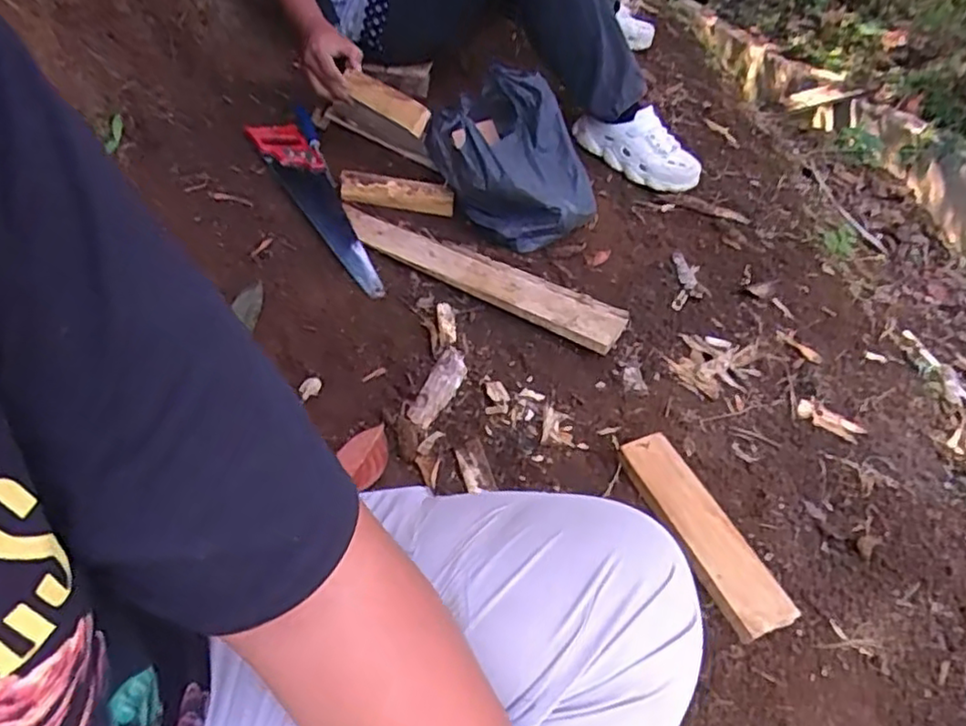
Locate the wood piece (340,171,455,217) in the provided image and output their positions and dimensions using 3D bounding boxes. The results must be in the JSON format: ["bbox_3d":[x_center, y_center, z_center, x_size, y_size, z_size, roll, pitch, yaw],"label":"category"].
[{"bbox_3d":[-0.149,-0.298,1.156,0.202,0.035,0.041,12,47,6],"label":"wood piece"}]

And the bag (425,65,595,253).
[{"bbox_3d":[0.046,-0.353,1.134,0.212,0.176,0.311,-31,57,-29],"label":"bag"}]

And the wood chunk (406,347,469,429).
[{"bbox_3d":[-0.057,0.031,0.854,0.041,0.011,0.135,19,48,13],"label":"wood chunk"}]

